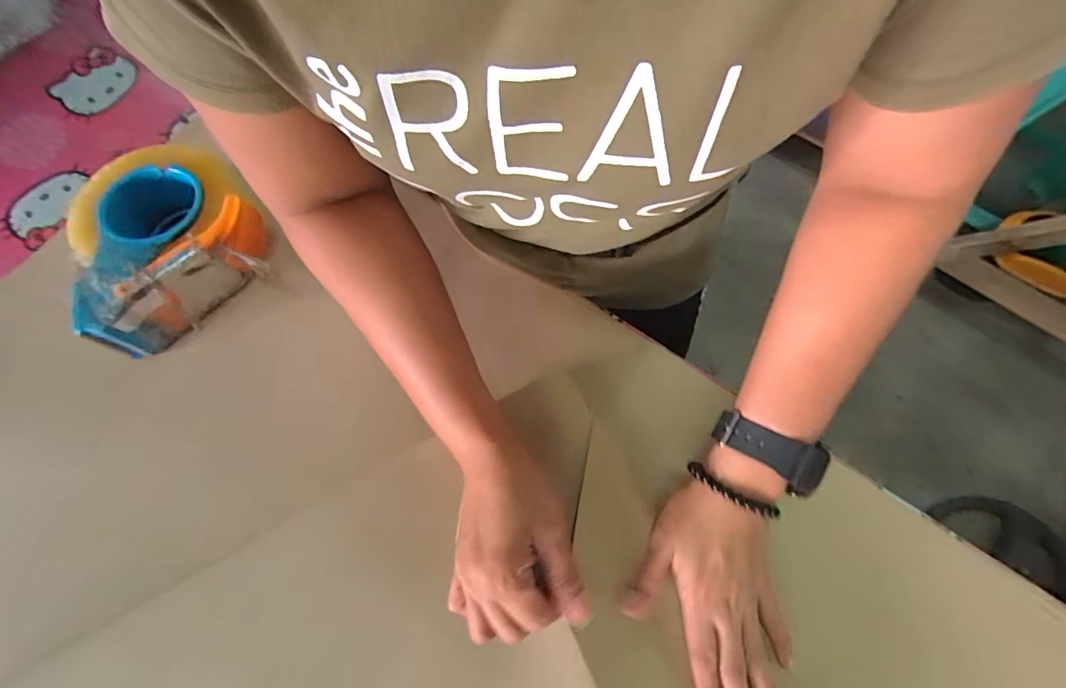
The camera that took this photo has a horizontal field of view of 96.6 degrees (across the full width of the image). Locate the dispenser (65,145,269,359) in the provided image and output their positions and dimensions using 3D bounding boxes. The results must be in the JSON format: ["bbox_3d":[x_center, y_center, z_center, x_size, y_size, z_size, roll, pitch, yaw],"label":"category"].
[{"bbox_3d":[-0.305,-0.087,0.393,0.145,0.077,0.139,-37,77,-11],"label":"dispenser"}]

